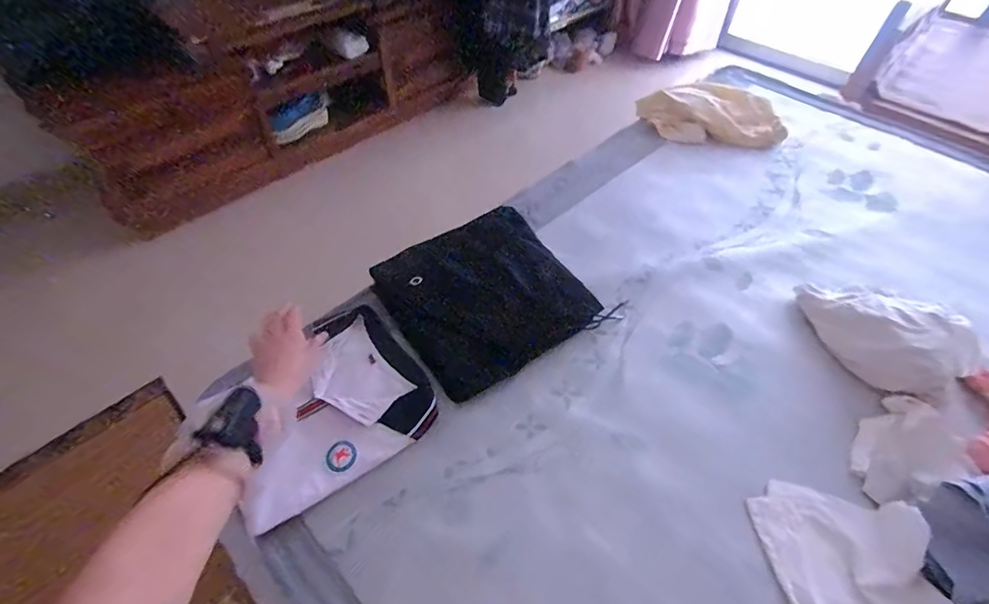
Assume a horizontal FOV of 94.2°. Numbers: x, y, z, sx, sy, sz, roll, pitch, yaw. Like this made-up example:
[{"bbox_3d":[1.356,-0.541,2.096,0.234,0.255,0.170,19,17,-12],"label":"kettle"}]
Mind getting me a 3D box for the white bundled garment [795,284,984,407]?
[{"bbox_3d":[0.647,0.039,0.763,0.141,0.119,0.235,-34,61,-25],"label":"white bundled garment"}]

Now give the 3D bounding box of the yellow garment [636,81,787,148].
[{"bbox_3d":[0.573,-0.512,1.220,0.348,0.088,0.195,9,53,5],"label":"yellow garment"}]

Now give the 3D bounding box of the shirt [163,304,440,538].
[{"bbox_3d":[-0.249,0.148,0.671,0.294,0.037,0.251,-33,67,-32],"label":"shirt"}]

